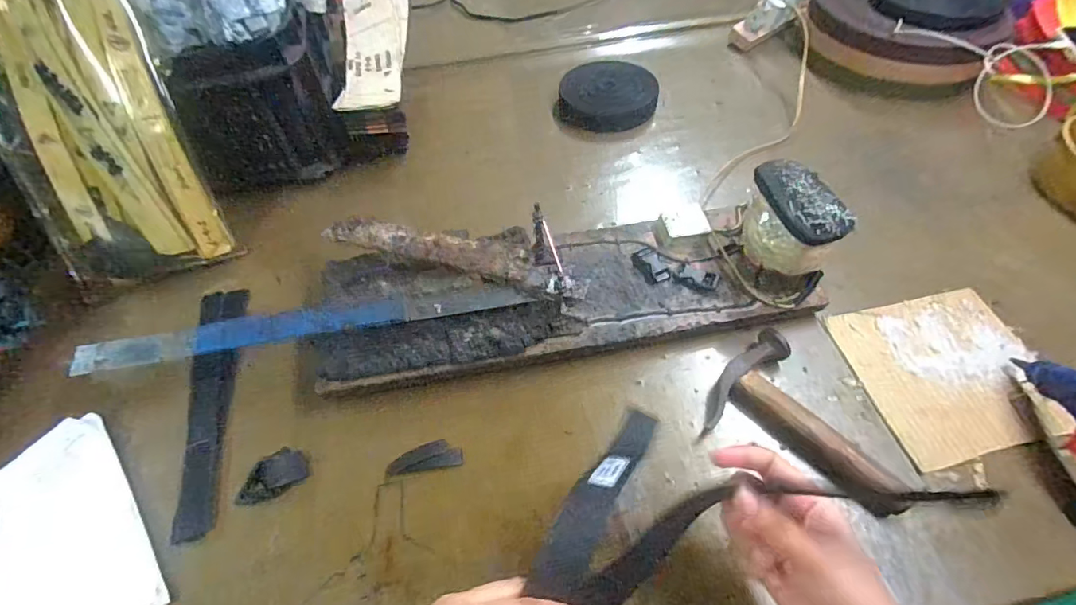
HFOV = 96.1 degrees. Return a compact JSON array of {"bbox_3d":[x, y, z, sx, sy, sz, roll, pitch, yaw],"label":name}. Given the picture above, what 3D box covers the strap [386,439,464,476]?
[{"bbox_3d":[-0.100,0.138,0.433,0.065,0.004,0.025,-8,56,-2],"label":"strap"}]

